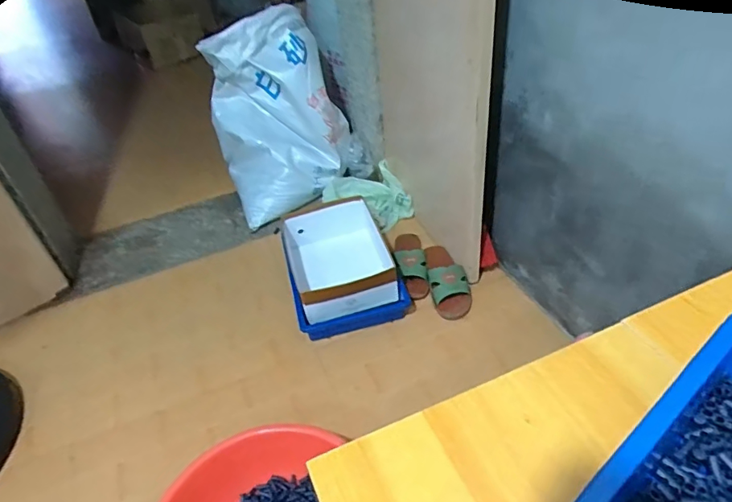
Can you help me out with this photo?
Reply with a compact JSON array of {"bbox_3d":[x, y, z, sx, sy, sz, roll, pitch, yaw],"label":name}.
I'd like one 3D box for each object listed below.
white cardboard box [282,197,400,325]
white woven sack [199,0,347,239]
[{"bbox_3d":[-0.060,0.011,1.178,0.236,0.084,0.318,-15,42,-9],"label":"white cardboard box"},{"bbox_3d":[-0.231,-0.371,1.363,0.354,0.431,0.265,-20,43,-14],"label":"white woven sack"}]

